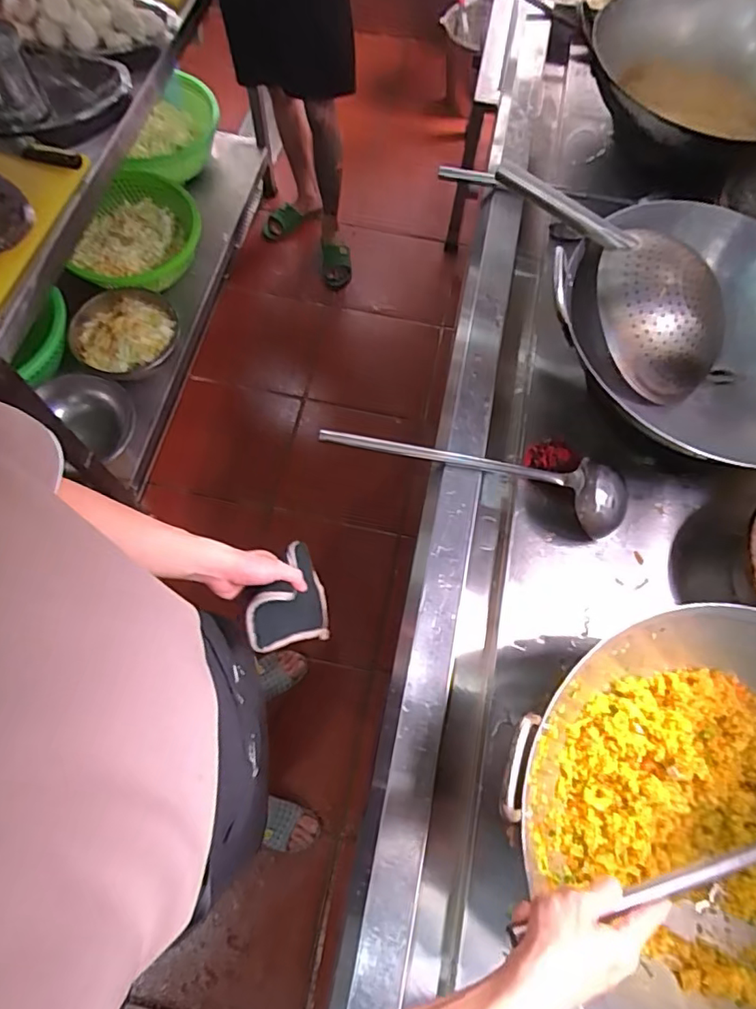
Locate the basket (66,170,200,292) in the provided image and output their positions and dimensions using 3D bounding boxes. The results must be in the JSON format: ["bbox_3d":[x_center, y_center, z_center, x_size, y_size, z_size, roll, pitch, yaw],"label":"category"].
[{"bbox_3d":[-0.717,-0.794,1.625,0.341,0.119,0.370,12,68,2],"label":"basket"}]

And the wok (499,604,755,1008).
[{"bbox_3d":[0.407,0.375,0.629,0.466,0.150,0.460,1,68,-2],"label":"wok"}]

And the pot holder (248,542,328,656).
[{"bbox_3d":[-0.121,0.135,0.760,0.140,0.030,0.143,13,73,-51],"label":"pot holder"}]

